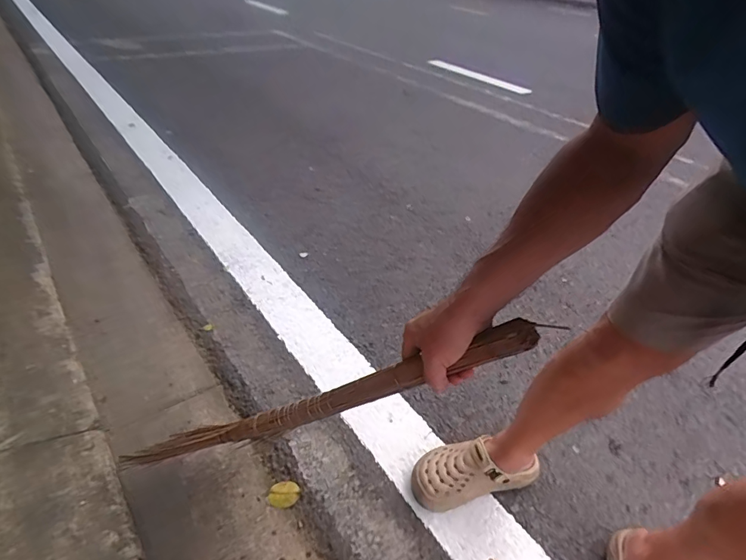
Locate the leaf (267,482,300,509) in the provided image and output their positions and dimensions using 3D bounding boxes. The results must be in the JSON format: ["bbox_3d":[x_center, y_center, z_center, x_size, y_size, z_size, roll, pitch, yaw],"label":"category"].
[{"bbox_3d":[-0.175,0.420,0.860,0.057,0.004,0.050,8,37,2],"label":"leaf"}]

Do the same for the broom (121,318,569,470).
[{"bbox_3d":[-0.135,0.202,0.648,0.820,0.067,0.056,-25,29,29],"label":"broom"}]

